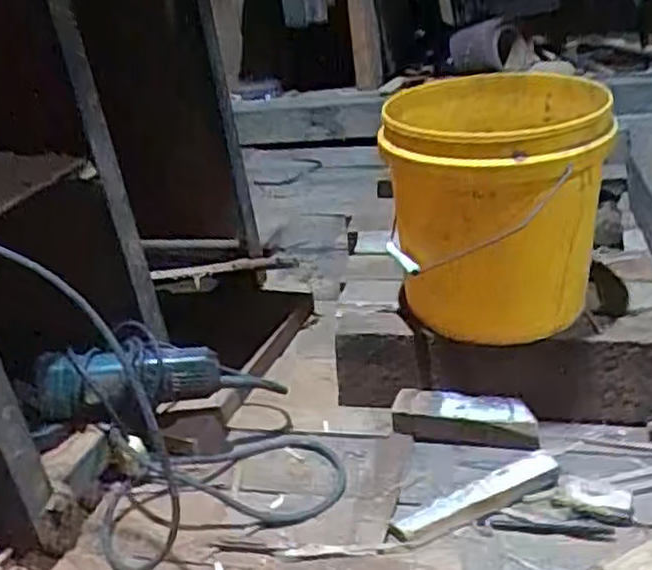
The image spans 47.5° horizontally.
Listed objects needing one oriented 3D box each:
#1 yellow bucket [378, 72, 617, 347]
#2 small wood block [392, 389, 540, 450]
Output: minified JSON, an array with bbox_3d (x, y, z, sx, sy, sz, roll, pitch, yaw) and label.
[{"bbox_3d":[0.213,-0.090,0.944,0.261,0.287,0.244,1,31,13],"label":"yellow bucket"},{"bbox_3d":[0.172,0.162,0.919,0.177,0.042,0.064,4,30,19],"label":"small wood block"}]

